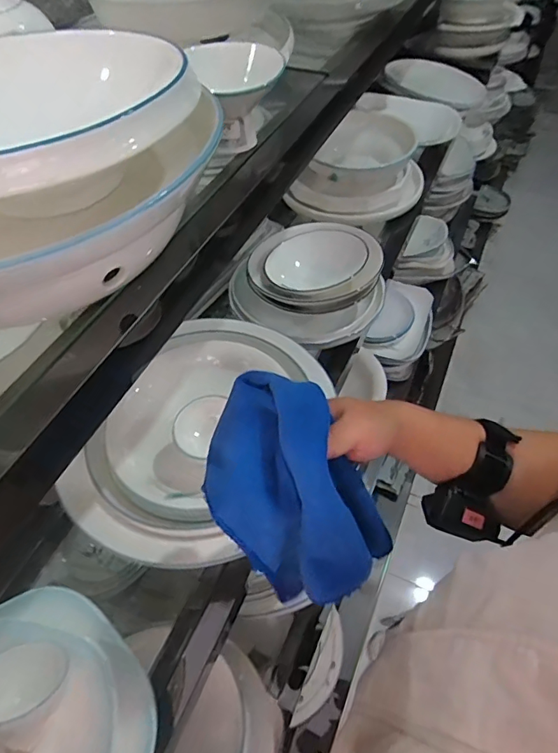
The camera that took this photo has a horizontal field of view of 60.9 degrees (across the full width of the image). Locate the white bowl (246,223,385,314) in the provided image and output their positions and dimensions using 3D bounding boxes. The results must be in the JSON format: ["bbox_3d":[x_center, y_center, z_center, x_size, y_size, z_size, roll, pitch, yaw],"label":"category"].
[{"bbox_3d":[0.056,-0.180,0.766,0.210,0.039,0.180,12,54,12],"label":"white bowl"}]

